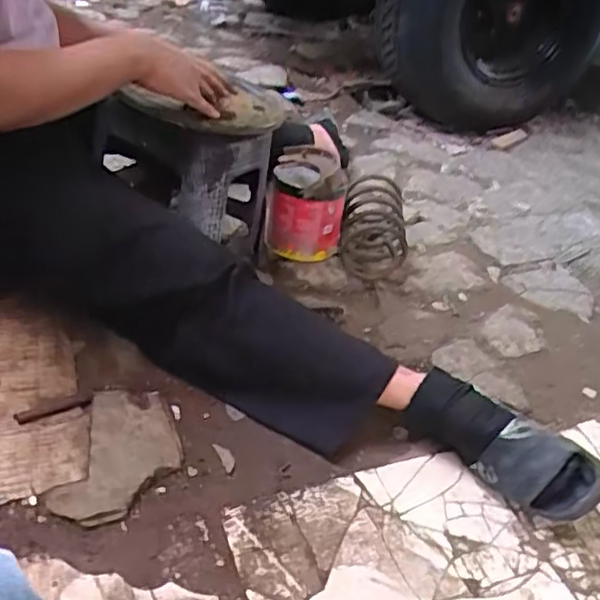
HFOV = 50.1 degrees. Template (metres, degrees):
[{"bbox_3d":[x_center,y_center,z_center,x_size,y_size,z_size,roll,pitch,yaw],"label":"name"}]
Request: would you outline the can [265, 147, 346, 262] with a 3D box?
[{"bbox_3d":[0.011,-0.193,1.352,0.158,0.204,0.151,8,37,-2],"label":"can"}]

